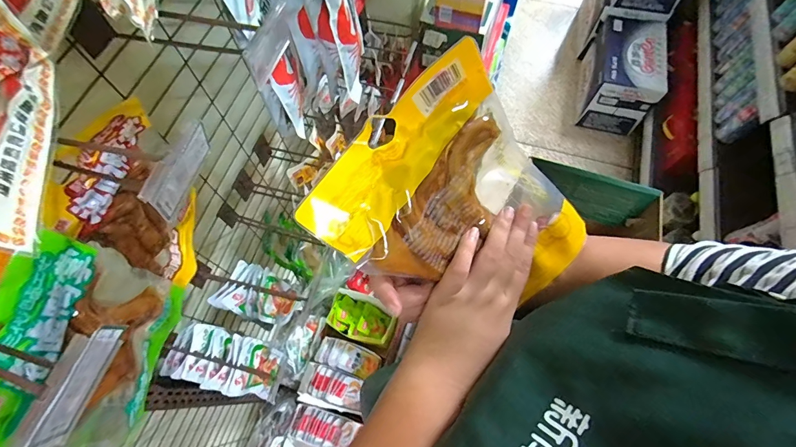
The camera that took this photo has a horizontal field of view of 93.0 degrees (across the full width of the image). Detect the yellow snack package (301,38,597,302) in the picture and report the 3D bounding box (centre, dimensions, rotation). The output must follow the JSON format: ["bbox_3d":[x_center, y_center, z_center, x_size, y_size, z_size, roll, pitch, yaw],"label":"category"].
[{"bbox_3d":[0.053,-0.007,0.303,0.206,0.031,0.164,41,84,-24],"label":"yellow snack package"}]

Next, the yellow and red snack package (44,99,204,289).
[{"bbox_3d":[-0.267,-0.021,0.407,0.028,0.208,0.127,11,68,5],"label":"yellow and red snack package"}]

